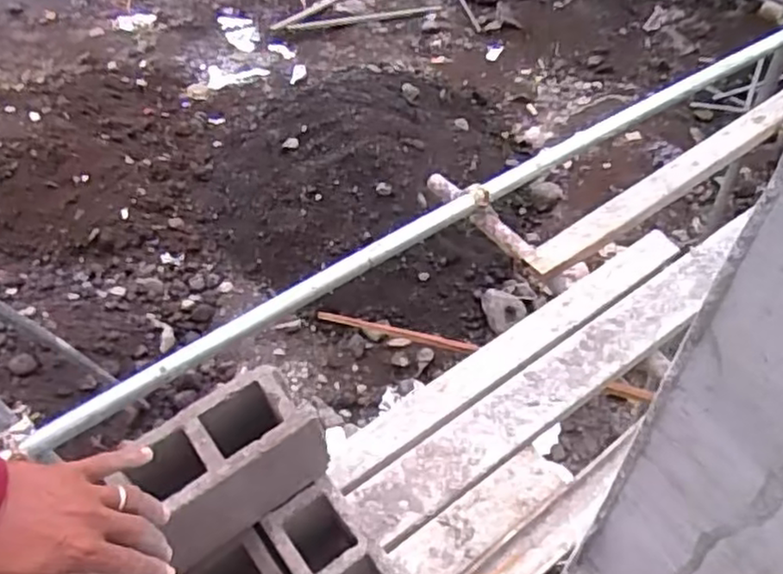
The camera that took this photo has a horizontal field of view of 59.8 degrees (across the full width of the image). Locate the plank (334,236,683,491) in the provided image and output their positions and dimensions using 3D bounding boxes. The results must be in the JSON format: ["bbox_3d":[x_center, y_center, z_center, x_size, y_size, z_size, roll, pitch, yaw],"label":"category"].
[{"bbox_3d":[0.252,0.119,1.431,0.910,0.032,0.117,-31,38,-18],"label":"plank"}]

